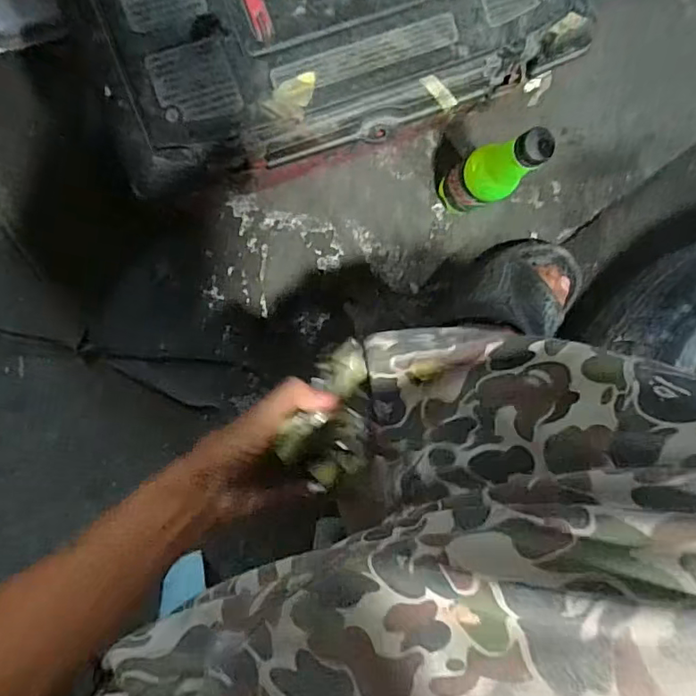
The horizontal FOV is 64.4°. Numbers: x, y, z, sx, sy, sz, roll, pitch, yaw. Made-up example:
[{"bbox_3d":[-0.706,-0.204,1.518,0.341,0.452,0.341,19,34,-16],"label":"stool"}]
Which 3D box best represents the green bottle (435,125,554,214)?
[{"bbox_3d":[0.139,-0.173,0.565,0.047,0.203,0.055,-34,97,-3],"label":"green bottle"}]

